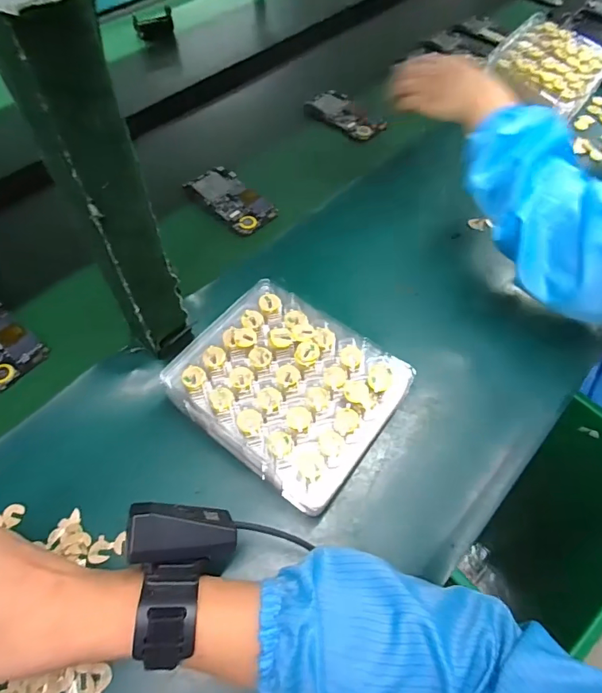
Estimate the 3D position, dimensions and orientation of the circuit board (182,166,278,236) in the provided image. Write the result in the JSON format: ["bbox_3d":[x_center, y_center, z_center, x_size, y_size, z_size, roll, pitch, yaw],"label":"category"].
[{"bbox_3d":[-0.094,-0.199,0.615,0.063,0.012,0.125,-41,66,-19],"label":"circuit board"}]

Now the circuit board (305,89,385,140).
[{"bbox_3d":[0.068,-0.366,0.720,0.135,0.009,0.065,40,69,23],"label":"circuit board"}]

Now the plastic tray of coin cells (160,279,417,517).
[{"bbox_3d":[-0.012,0.029,0.395,0.177,0.030,0.149,35,67,21],"label":"plastic tray of coin cells"}]

